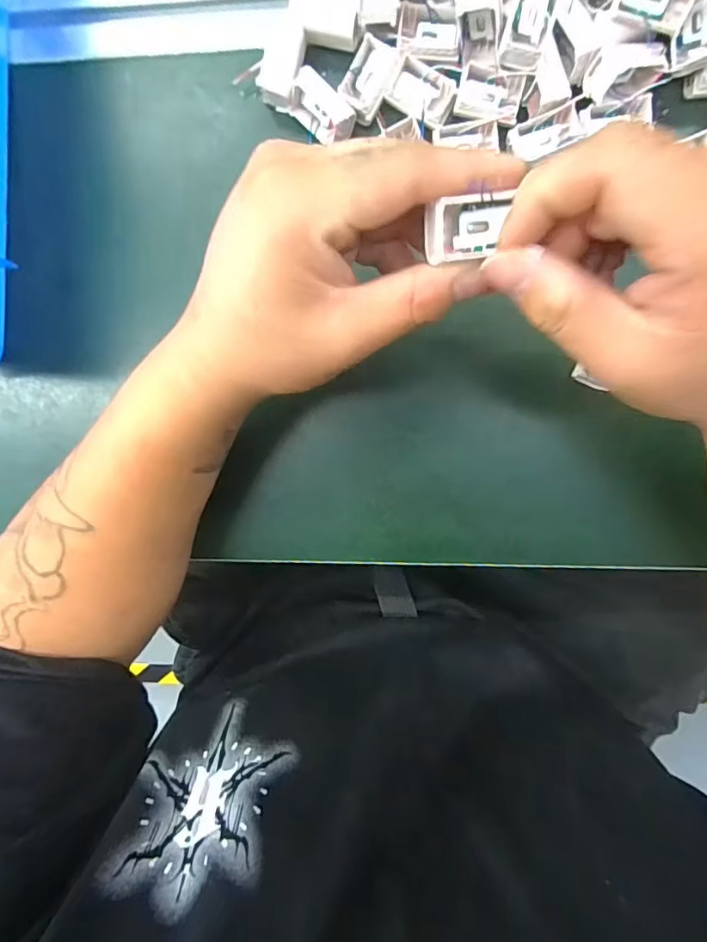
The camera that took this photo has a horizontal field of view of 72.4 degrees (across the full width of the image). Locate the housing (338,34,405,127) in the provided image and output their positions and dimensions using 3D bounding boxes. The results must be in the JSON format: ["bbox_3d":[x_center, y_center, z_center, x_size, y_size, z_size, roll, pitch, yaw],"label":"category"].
[{"bbox_3d":[0.008,-0.208,0.257,0.023,0.009,0.038,31,100,-1],"label":"housing"}]

